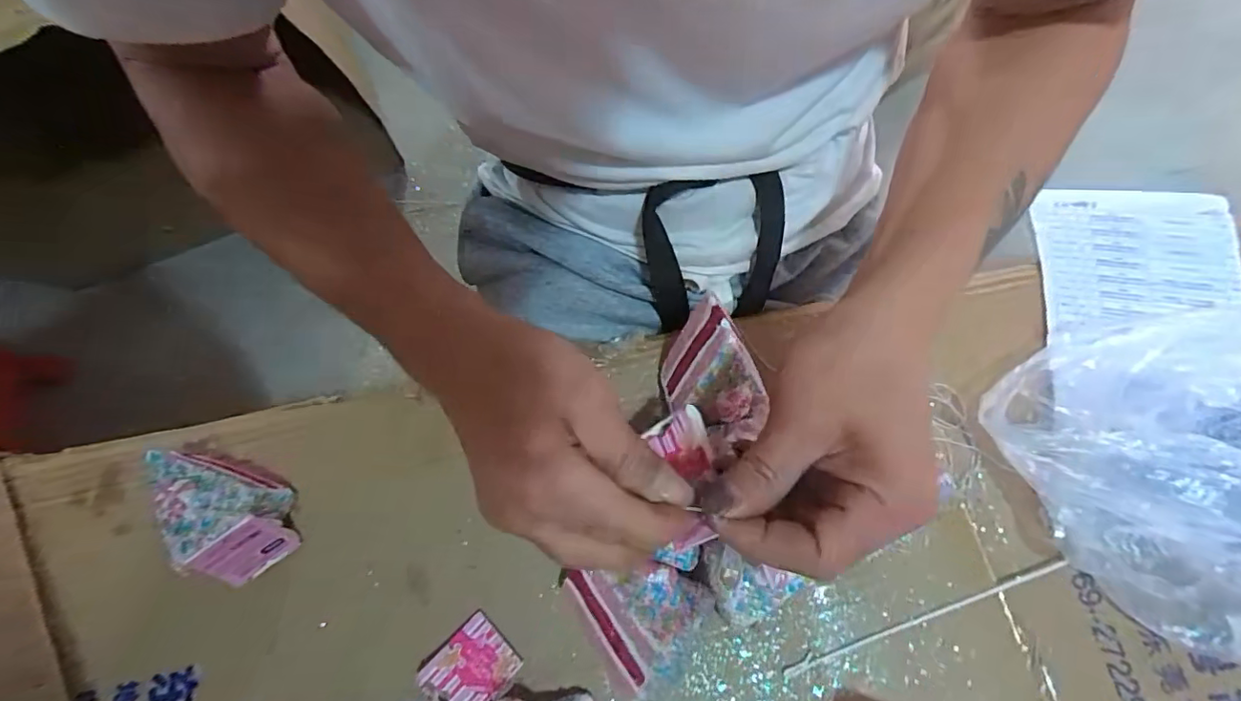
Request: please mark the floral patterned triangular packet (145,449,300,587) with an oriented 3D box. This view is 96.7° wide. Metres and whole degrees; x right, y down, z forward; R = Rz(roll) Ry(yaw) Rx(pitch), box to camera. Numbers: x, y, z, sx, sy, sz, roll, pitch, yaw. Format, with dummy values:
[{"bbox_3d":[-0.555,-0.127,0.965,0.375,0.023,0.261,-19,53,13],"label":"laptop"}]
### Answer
[{"bbox_3d":[-0.269,0.103,0.377,0.056,0.063,0.097,-35,75,-8],"label":"floral patterned triangular packet"}]

